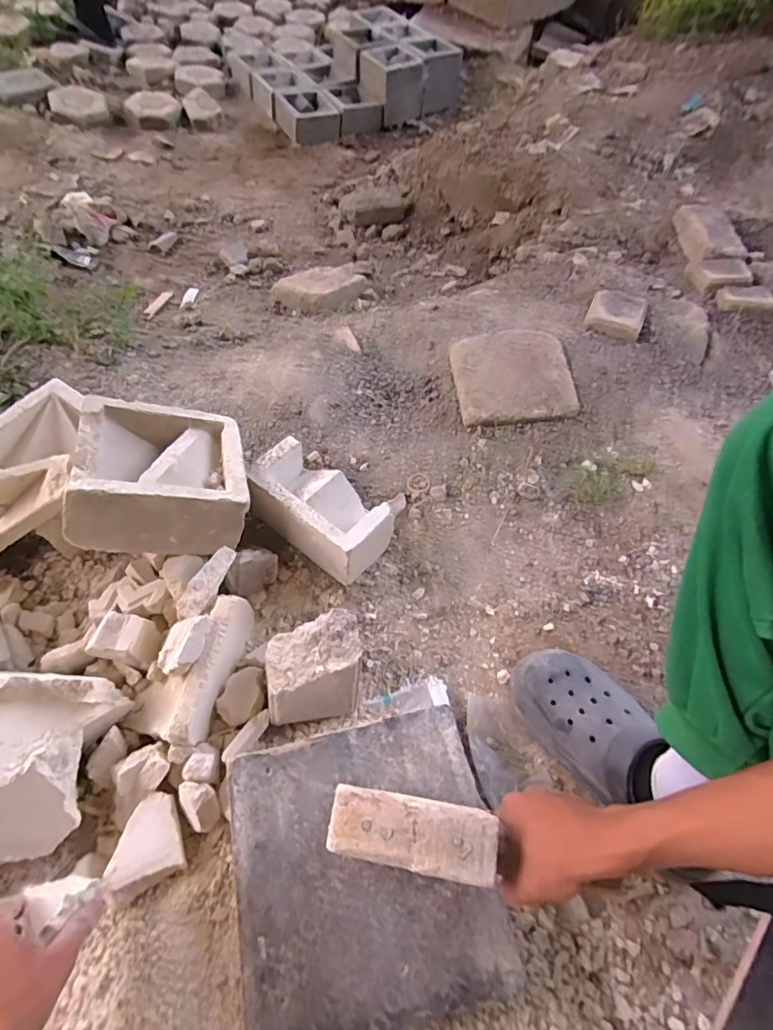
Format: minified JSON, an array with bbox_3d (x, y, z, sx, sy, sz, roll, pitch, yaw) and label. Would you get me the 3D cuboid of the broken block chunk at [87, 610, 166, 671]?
[{"bbox_3d":[-0.317,0.150,0.611,0.072,0.035,0.055,10,58,2],"label":"broken block chunk"}]

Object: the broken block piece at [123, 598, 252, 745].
[{"bbox_3d":[-0.231,0.169,0.592,0.103,0.049,0.175,17,58,6],"label":"broken block piece"}]

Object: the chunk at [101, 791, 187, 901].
[{"bbox_3d":[-0.244,0.328,0.504,0.066,0.028,0.076,-22,62,-17],"label":"chunk"}]

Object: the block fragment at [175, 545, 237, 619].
[{"bbox_3d":[-0.220,0.082,0.621,0.030,0.025,0.103,21,59,9],"label":"block fragment"}]

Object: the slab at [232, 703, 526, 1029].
[{"bbox_3d":[-0.019,0.338,0.488,0.236,0.025,0.244,-10,59,-11],"label":"slab"}]

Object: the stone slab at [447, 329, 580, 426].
[{"bbox_3d":[0.223,-0.247,0.886,0.200,0.035,0.188,-6,58,-8],"label":"stone slab"}]

